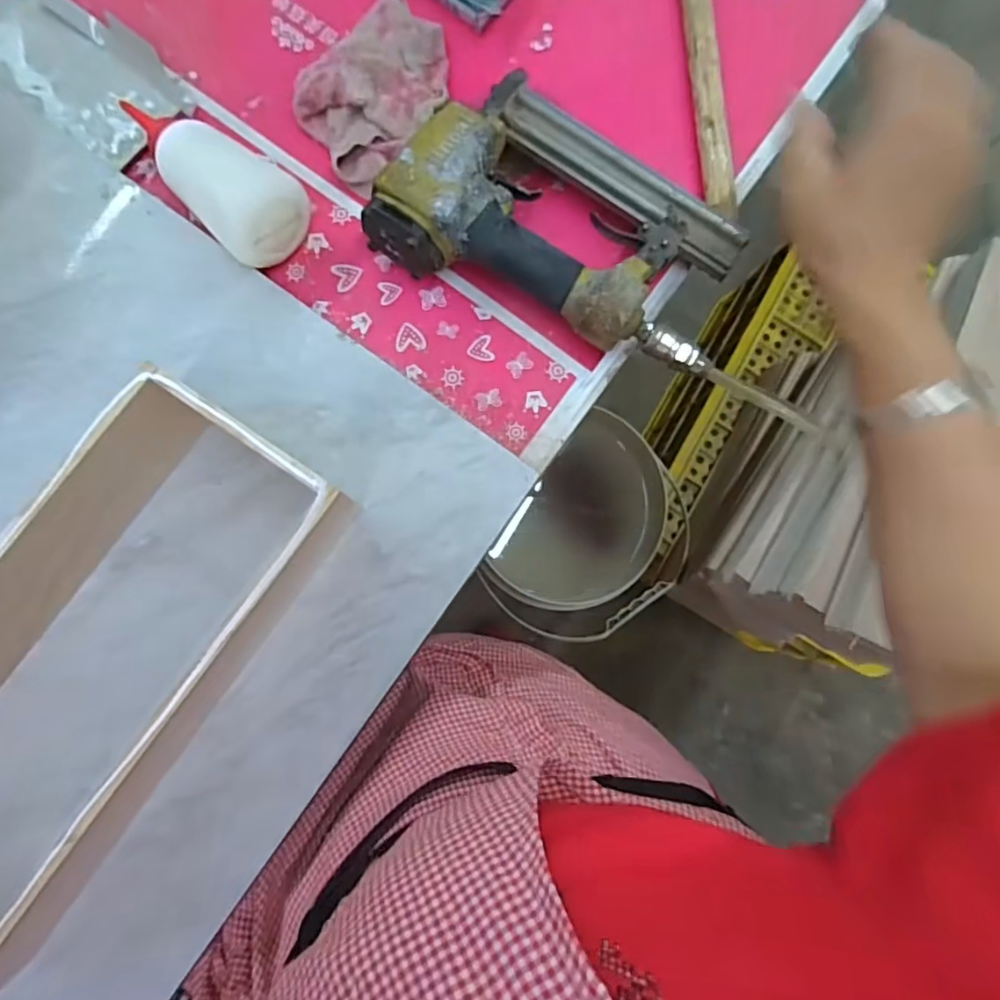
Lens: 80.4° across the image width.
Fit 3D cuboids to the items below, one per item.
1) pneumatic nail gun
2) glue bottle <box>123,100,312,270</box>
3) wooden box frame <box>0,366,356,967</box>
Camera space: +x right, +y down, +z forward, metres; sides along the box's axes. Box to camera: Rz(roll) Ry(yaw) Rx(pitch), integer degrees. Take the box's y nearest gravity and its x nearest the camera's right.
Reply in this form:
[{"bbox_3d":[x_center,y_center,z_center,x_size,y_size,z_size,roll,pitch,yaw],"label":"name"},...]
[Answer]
[{"bbox_3d":[0.048,-0.198,0.417,0.237,0.062,0.153,24,81,0],"label":"pneumatic nail gun"},{"bbox_3d":[-0.204,-0.231,0.410,0.157,0.054,0.063,44,82,3],"label":"glue bottle"},{"bbox_3d":[-0.243,0.118,0.335,0.130,0.096,0.370,33,81,2],"label":"wooden box frame"}]

